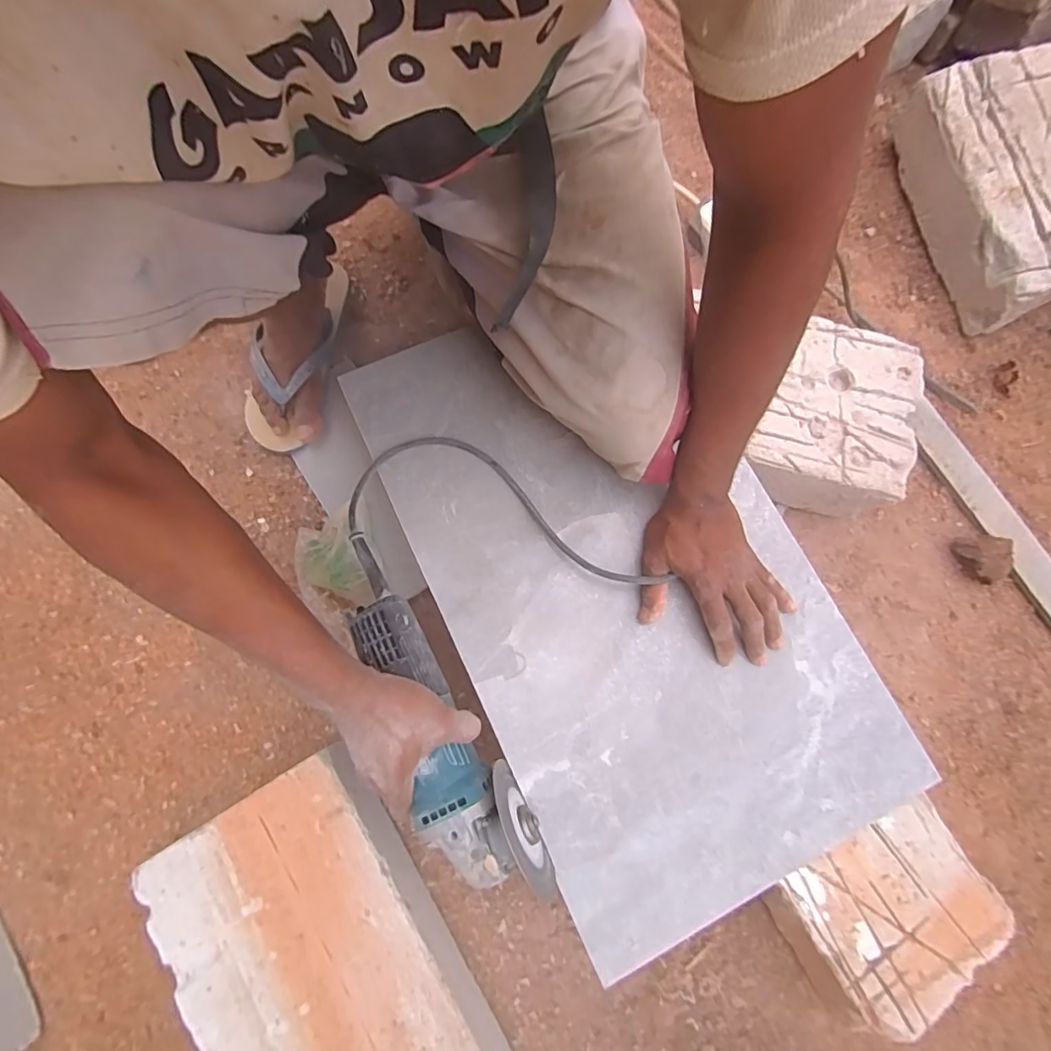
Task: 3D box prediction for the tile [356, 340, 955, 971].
[{"bbox_3d":[0.088,0.040,0.498,0.337,0.009,0.581,-25,78,-8],"label":"tile"}]

